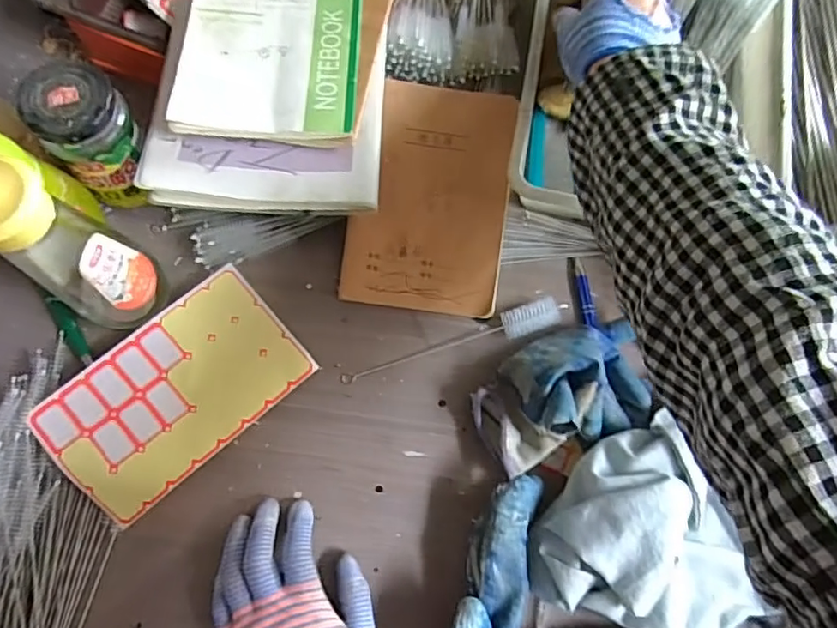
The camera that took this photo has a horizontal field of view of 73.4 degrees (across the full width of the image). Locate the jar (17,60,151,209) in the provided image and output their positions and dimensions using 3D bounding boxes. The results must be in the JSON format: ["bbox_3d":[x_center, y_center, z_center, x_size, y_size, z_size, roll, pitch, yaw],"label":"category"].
[{"bbox_3d":[-0.258,-0.137,0.459,0.064,0.124,0.067,0,74,0],"label":"jar"}]

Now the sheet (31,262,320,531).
[{"bbox_3d":[-0.200,0.063,0.467,0.198,0.007,0.119,-40,88,-17],"label":"sheet"}]

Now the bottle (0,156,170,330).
[{"bbox_3d":[-0.249,-0.040,0.394,0.064,0.197,0.065,31,76,9],"label":"bottle"}]

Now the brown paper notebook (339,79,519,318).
[{"bbox_3d":[0.012,-0.103,0.506,0.138,0.012,0.196,8,94,-3],"label":"brown paper notebook"}]

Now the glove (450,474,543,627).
[{"bbox_3d":[0.053,0.226,0.428,0.056,0.055,0.205,14,74,4],"label":"glove"}]

